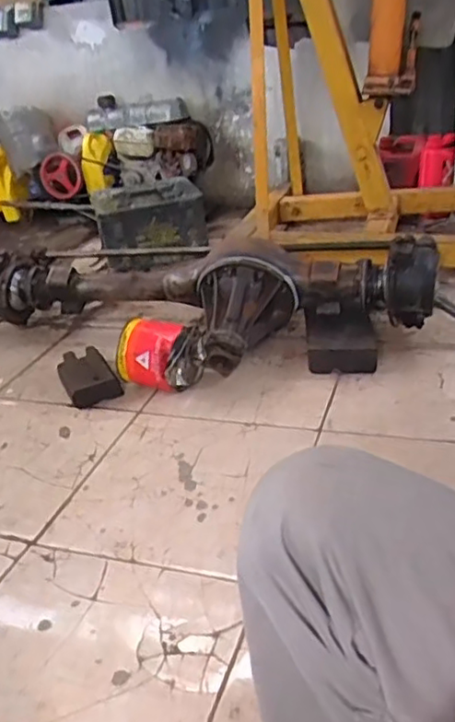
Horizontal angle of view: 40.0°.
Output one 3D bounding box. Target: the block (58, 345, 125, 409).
[{"bbox_3d":[-0.334,0.033,1.482,0.117,0.065,0.212,-17,29,-19],"label":"block"}]

